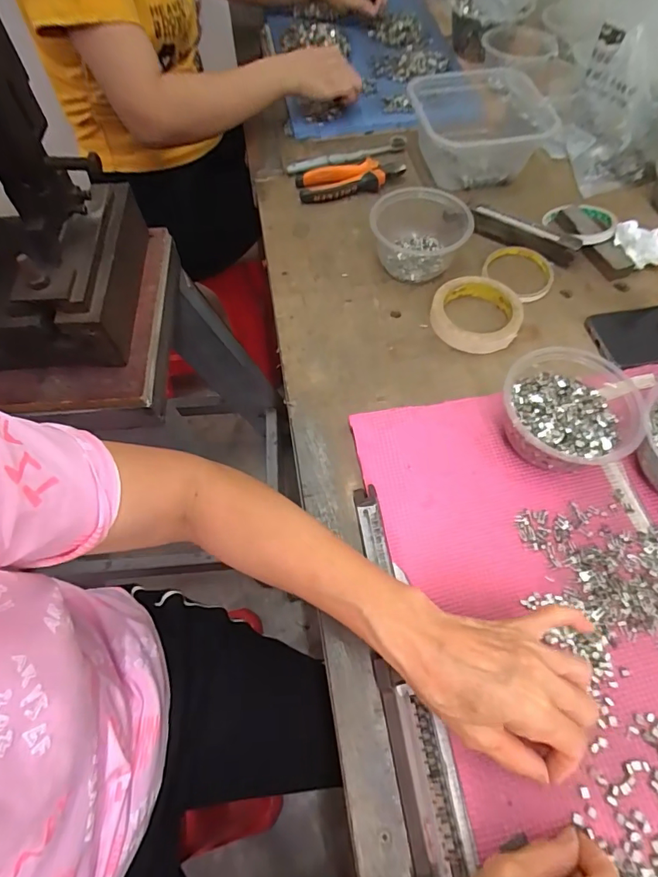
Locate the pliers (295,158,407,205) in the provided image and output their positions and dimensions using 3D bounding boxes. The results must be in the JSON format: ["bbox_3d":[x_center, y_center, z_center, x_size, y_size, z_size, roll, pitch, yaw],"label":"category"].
[{"bbox_3d":[0.029,-0.356,0.644,0.144,0.027,0.053,-12,61,-4],"label":"pliers"}]

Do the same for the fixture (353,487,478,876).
[{"bbox_3d":[0.066,0.239,0.318,0.039,0.019,0.441,-11,61,-4],"label":"fixture"}]

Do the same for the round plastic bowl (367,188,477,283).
[{"bbox_3d":[0.108,-0.244,0.561,0.115,0.060,0.096,7,61,6],"label":"round plastic bowl"}]

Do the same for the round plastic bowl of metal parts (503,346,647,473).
[{"bbox_3d":[0.215,-0.024,0.429,0.109,0.063,0.113,-1,61,2],"label":"round plastic bowl of metal parts"}]

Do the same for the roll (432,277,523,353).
[{"bbox_3d":[0.166,-0.143,0.528,0.096,0.019,0.093,-1,61,2],"label":"roll"}]

